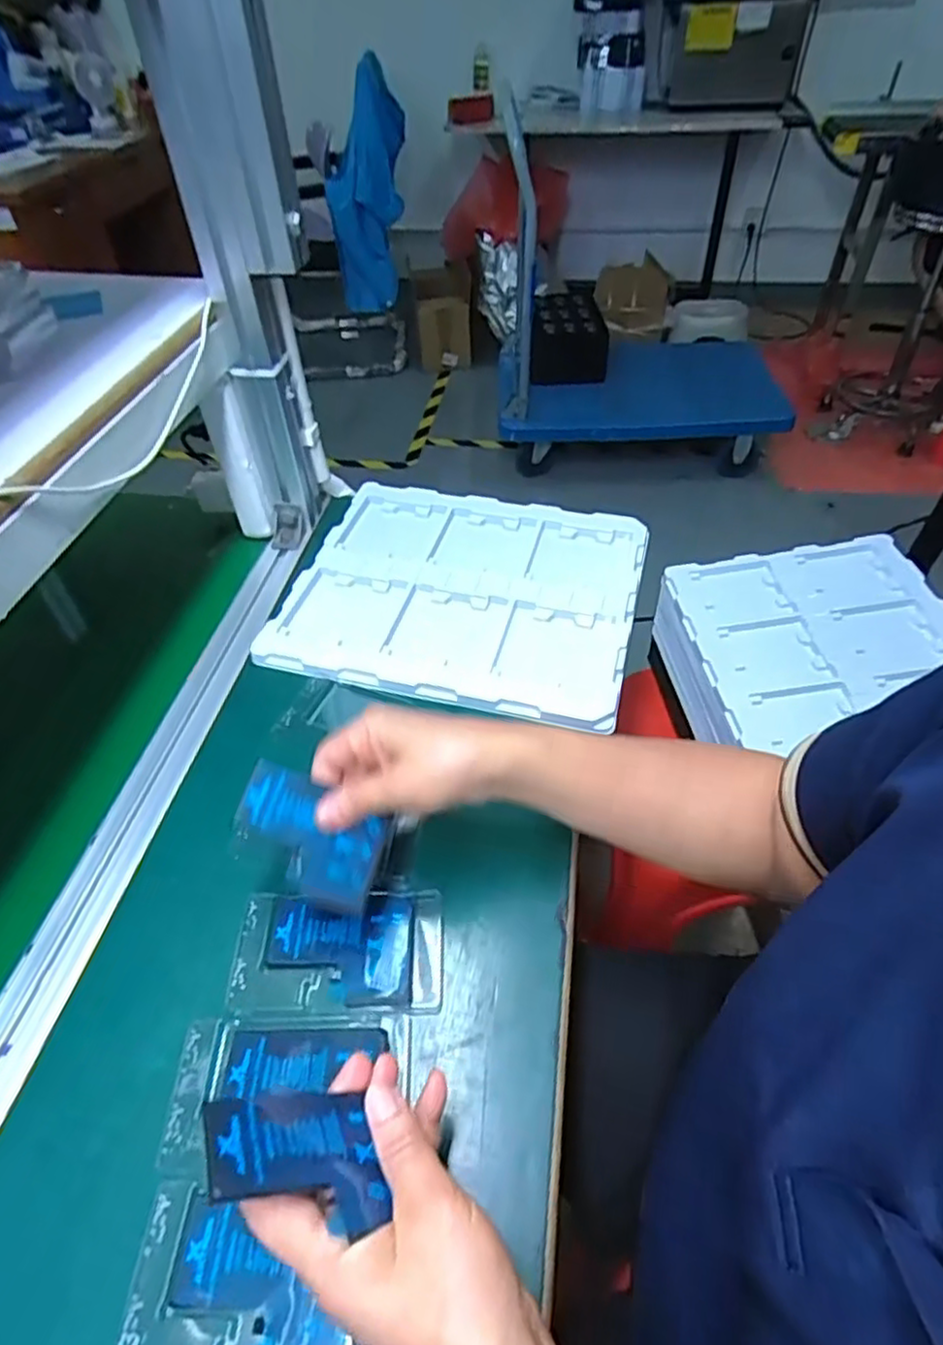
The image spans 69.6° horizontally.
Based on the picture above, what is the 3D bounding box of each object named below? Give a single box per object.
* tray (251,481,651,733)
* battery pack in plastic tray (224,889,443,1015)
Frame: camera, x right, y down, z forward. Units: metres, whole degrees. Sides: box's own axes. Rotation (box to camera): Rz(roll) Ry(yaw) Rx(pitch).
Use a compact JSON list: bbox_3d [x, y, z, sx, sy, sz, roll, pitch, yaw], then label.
[{"bbox_3d":[-0.004,-0.081,0.656,0.318,0.018,0.276,10,49,13],"label":"tray"},{"bbox_3d":[-0.083,0.175,0.427,0.126,0.015,0.073,-3,47,1],"label":"battery pack in plastic tray"}]

